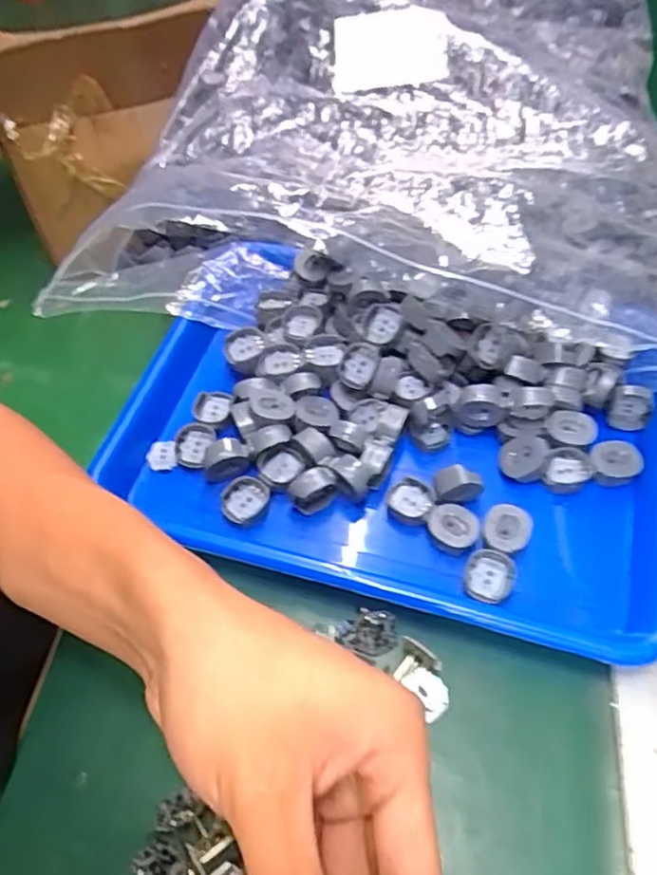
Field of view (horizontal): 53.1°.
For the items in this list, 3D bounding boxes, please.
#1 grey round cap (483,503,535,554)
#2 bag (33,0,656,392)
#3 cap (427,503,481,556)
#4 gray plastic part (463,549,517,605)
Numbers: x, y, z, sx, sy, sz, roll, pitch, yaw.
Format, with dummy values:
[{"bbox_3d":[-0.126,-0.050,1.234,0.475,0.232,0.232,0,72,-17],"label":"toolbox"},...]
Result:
[{"bbox_3d":[0.101,0.052,0.374,0.027,0.010,0.027,-1,55,1],"label":"grey round cap"},{"bbox_3d":[0.073,-0.310,0.564,0.438,0.084,0.566,9,56,8],"label":"bag"},{"bbox_3d":[0.071,0.051,0.378,0.029,0.010,0.027,36,64,23],"label":"cap"},{"bbox_3d":[0.090,0.077,0.364,0.026,0.009,0.027,10,56,9],"label":"gray plastic part"}]

